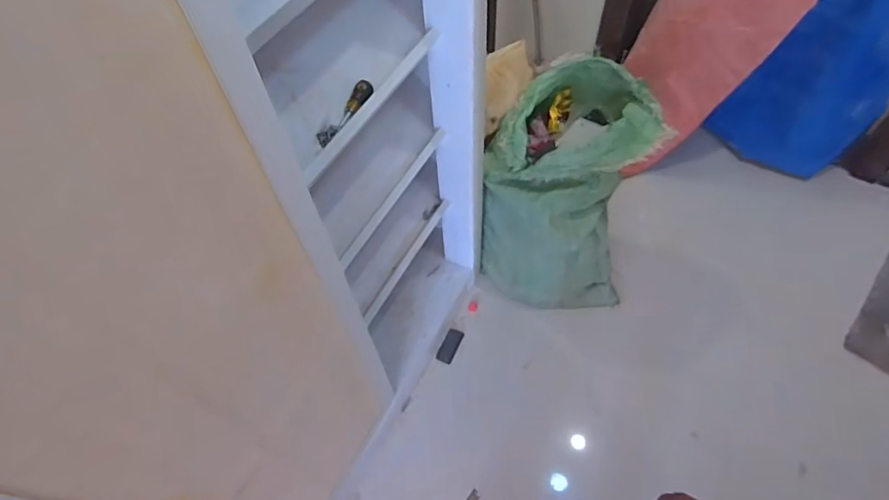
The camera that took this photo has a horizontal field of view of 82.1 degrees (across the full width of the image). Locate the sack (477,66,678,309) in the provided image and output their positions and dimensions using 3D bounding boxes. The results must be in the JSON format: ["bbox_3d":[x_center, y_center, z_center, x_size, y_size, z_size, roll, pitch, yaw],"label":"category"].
[{"bbox_3d":[0.346,-0.163,1.509,0.437,0.625,0.408,9,58,9],"label":"sack"}]

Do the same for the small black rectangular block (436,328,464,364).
[{"bbox_3d":[0.019,0.310,1.655,0.052,0.011,0.116,27,72,-1],"label":"small black rectangular block"}]

